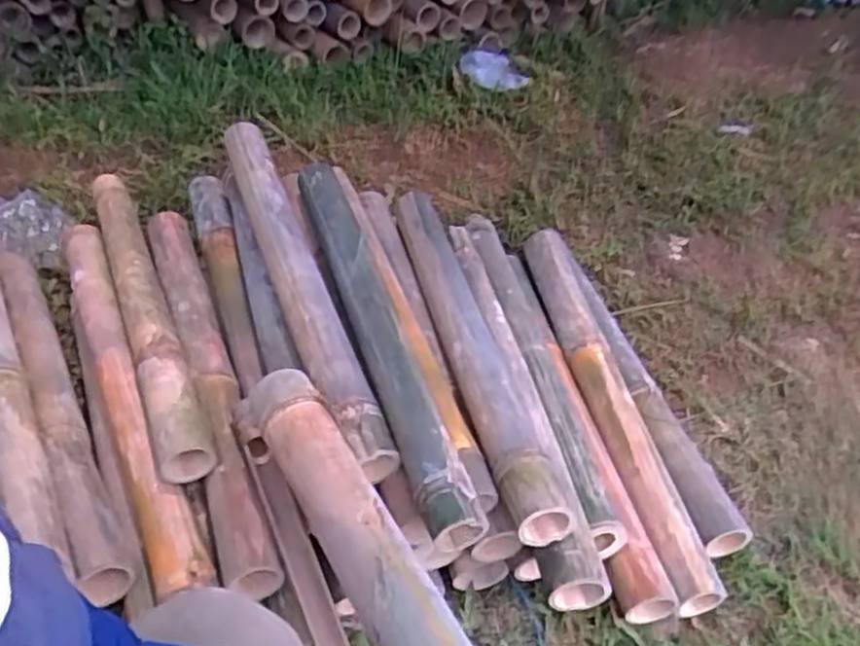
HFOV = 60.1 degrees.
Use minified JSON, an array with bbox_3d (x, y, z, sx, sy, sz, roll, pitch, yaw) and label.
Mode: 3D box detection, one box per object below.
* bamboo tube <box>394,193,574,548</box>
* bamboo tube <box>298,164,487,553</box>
[{"bbox_3d":[0.041,0.001,0.910,0.068,0.062,0.594,-4,41,-14],"label":"bamboo tube"},{"bbox_3d":[-0.062,-0.010,0.866,0.083,0.084,0.597,-7,39,-17],"label":"bamboo tube"}]

